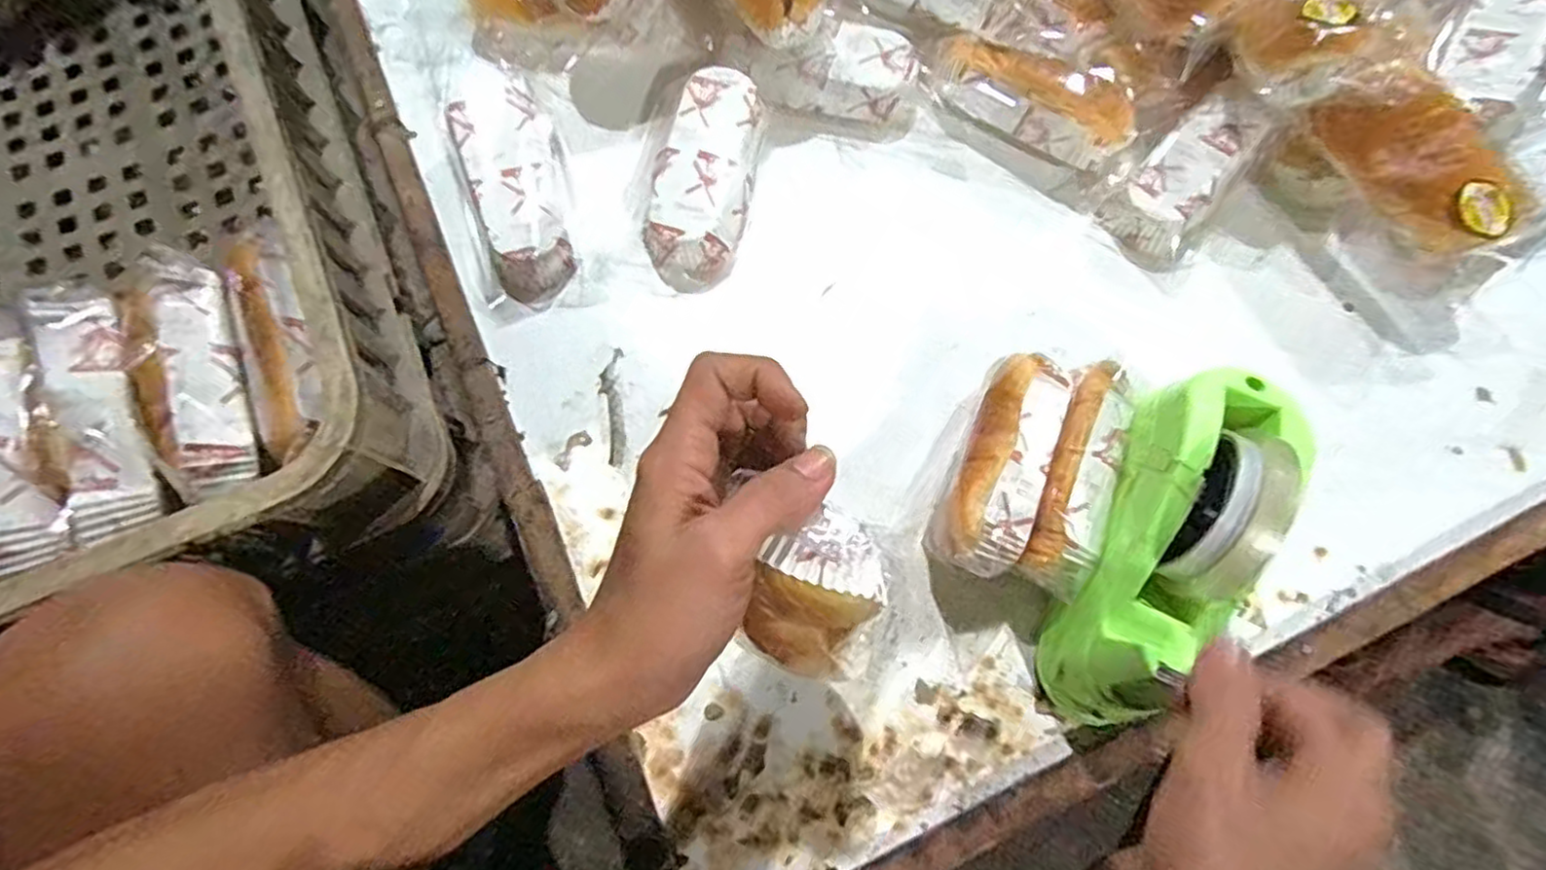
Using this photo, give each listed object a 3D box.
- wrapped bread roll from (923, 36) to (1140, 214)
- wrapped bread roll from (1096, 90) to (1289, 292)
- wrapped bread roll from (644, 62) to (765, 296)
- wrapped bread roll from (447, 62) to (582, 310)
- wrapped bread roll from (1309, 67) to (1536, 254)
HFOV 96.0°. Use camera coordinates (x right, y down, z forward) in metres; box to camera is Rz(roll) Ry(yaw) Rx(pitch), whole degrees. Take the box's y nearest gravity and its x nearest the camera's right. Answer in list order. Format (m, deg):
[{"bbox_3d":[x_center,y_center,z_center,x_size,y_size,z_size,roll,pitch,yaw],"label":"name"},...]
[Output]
[{"bbox_3d":[0.185,-0.239,0.509,0.158,0.058,0.060,30,75,7],"label":"wrapped bread roll"},{"bbox_3d":[0.300,-0.181,0.496,0.072,0.033,0.131,40,91,9],"label":"wrapped bread roll"},{"bbox_3d":[-0.047,-0.180,0.490,0.068,0.043,0.155,14,74,2],"label":"wrapped bread roll"},{"bbox_3d":[-0.177,-0.171,0.481,0.067,0.043,0.158,-17,75,-7],"label":"wrapped bread roll"},{"bbox_3d":[0.424,-0.180,0.452,0.069,0.034,0.133,-32,76,-9],"label":"wrapped bread roll"}]

